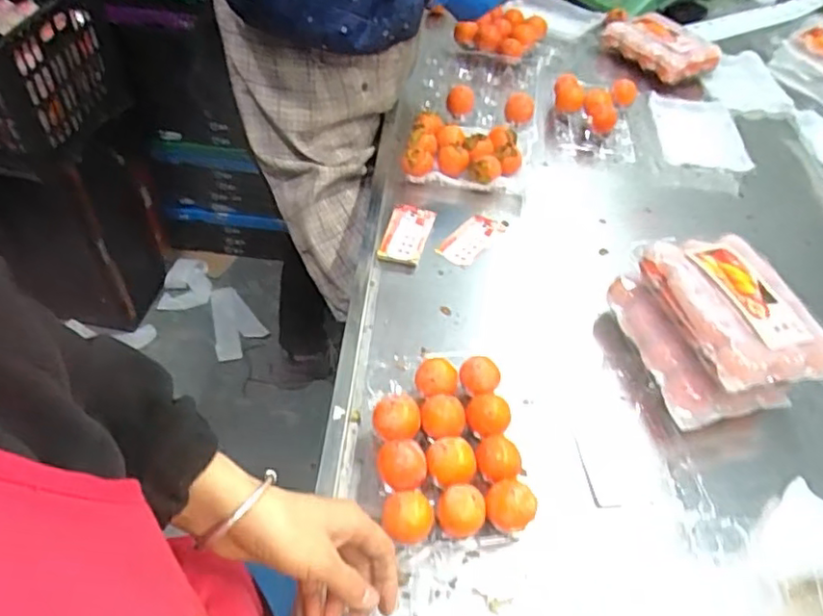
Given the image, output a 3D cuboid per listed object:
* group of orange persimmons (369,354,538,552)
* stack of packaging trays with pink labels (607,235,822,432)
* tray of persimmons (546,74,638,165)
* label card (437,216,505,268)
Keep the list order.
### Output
[{"bbox_3d":[0.030,0.132,0.602,0.141,0.060,0.194,-4,50,-8],"label":"group of orange persimmons"},{"bbox_3d":[0.326,0.022,0.678,0.159,0.111,0.192,-9,51,-12],"label":"stack of packaging trays with pink labels"},{"bbox_3d":[0.298,-0.312,1.014,0.141,0.061,0.176,11,49,4],"label":"tray of persimmons"},{"bbox_3d":[0.080,-0.093,0.819,0.049,0.008,0.102,33,55,19],"label":"label card"}]

